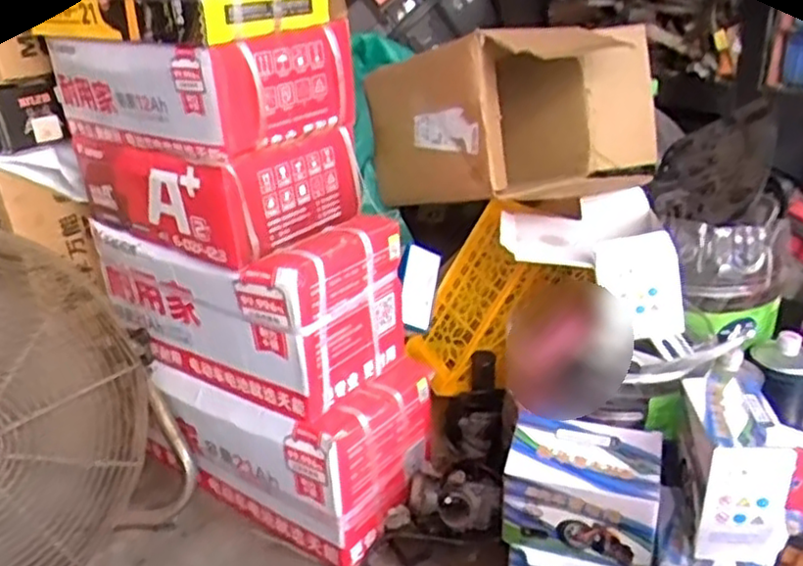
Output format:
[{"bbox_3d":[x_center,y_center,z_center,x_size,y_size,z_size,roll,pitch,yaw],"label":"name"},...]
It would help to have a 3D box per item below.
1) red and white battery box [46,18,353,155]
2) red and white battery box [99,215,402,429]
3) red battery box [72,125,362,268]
[{"bbox_3d":[-0.249,-0.253,0.880,0.318,0.118,0.207,16,31,35],"label":"red and white battery box"},{"bbox_3d":[-0.208,0.003,0.973,0.385,0.195,0.213,16,31,35],"label":"red and white battery box"},{"bbox_3d":[-0.245,-0.140,0.935,0.327,0.122,0.212,16,31,35],"label":"red battery box"}]

